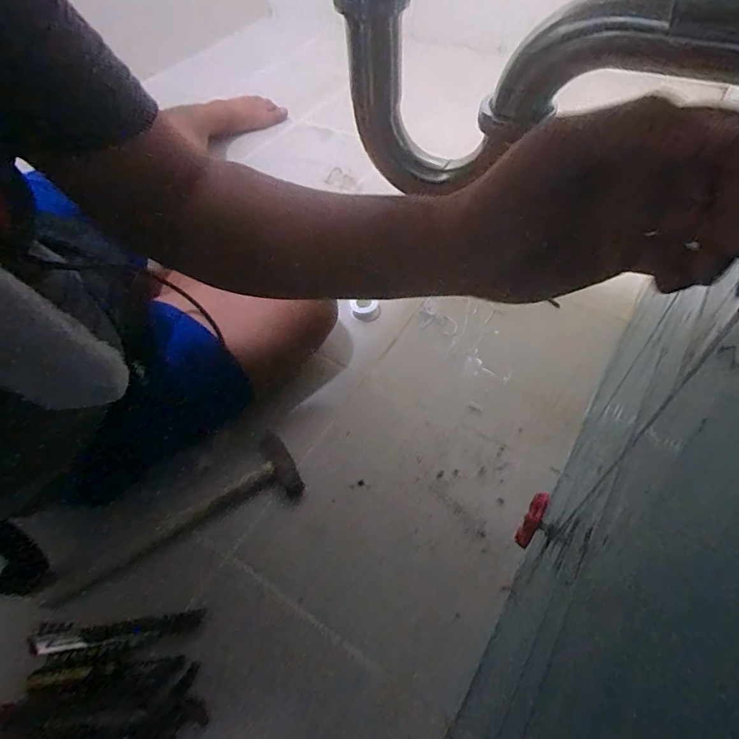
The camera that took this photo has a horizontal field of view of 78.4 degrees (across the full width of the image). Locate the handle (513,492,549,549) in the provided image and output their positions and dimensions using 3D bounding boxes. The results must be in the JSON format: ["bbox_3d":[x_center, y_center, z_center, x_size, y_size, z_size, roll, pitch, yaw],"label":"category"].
[{"bbox_3d":[0.140,0.128,0.390,0.013,0.012,0.050,27,74,20],"label":"handle"}]

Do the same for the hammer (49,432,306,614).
[{"bbox_3d":[-0.218,0.187,0.537,0.292,0.021,0.092,-35,60,-17],"label":"hammer"}]

